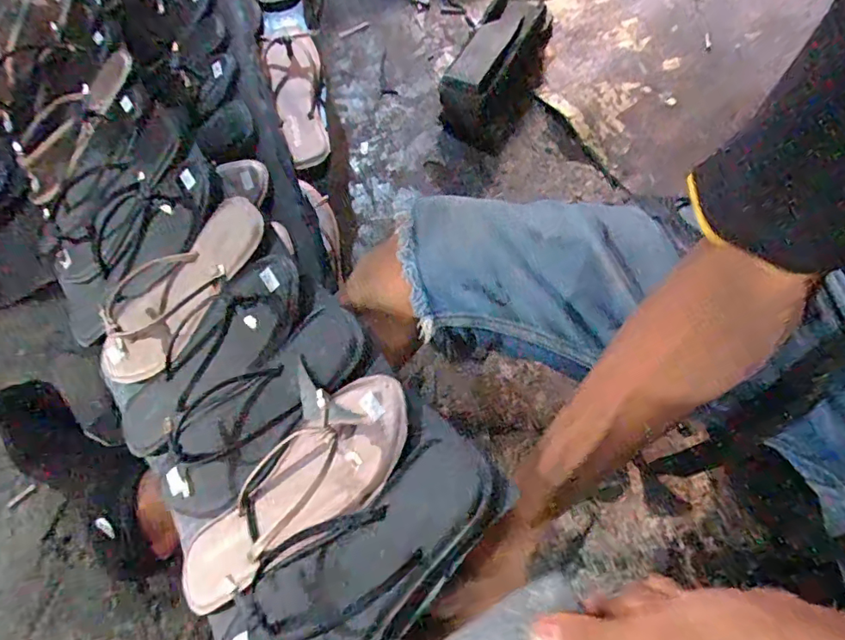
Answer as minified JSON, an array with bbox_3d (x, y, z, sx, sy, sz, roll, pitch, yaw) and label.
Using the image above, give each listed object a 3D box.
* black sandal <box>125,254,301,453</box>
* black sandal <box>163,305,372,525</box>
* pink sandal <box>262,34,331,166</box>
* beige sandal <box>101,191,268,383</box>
[{"bbox_3d":[-0.214,0.038,0.501,0.236,0.052,0.100,-39,65,17],"label":"black sandal"},{"bbox_3d":[-0.150,0.082,0.456,0.237,0.039,0.077,-43,69,0],"label":"black sandal"},{"bbox_3d":[-0.169,-0.304,0.681,0.072,0.035,0.228,-11,78,-5],"label":"pink sandal"},{"bbox_3d":[-0.257,-0.031,0.521,0.231,0.036,0.099,-44,69,6],"label":"beige sandal"}]

